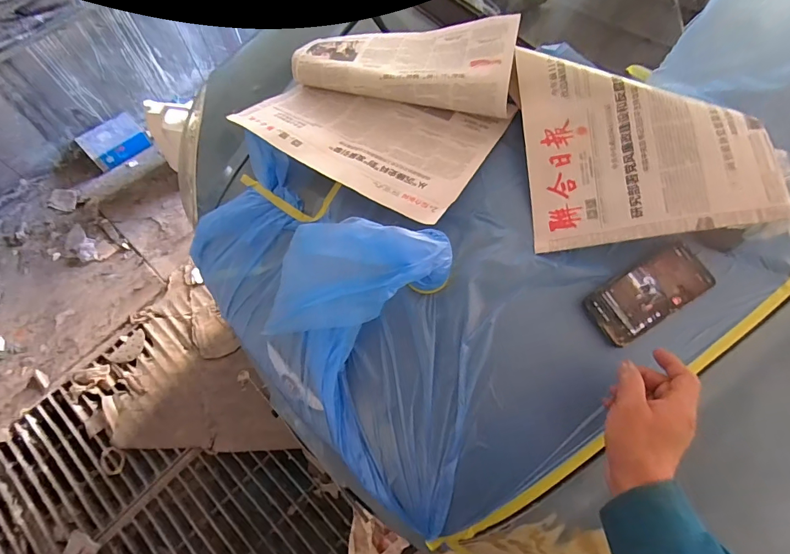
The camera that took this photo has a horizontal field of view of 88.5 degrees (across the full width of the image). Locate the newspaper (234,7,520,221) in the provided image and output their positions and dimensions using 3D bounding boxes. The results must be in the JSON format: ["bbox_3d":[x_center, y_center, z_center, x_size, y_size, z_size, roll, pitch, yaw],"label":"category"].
[{"bbox_3d":[-0.017,-0.302,0.656,0.395,0.110,0.358,28,67,15],"label":"newspaper"}]

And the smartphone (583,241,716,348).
[{"bbox_3d":[0.332,0.020,0.530,0.158,0.005,0.075,-33,75,-1],"label":"smartphone"}]

